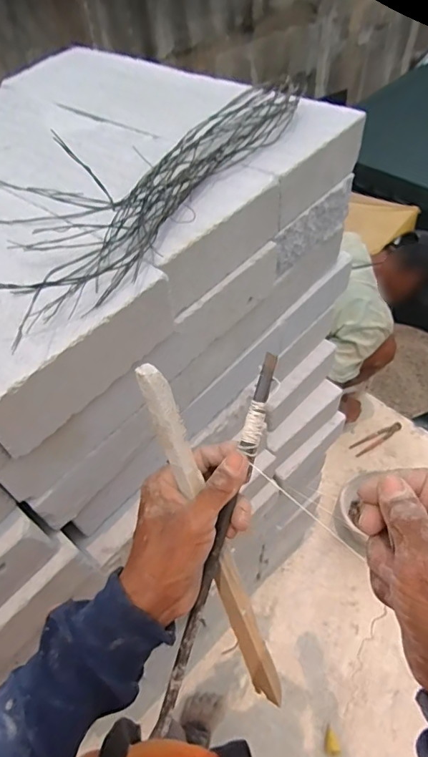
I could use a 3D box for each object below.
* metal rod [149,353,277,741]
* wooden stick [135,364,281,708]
[{"bbox_3d":[0.001,0.132,0.349,0.016,0.010,0.310,19,93,19],"label":"metal rod"},{"bbox_3d":[0.005,0.148,0.369,0.021,0.350,0.014,-23,22,-13],"label":"wooden stick"}]

